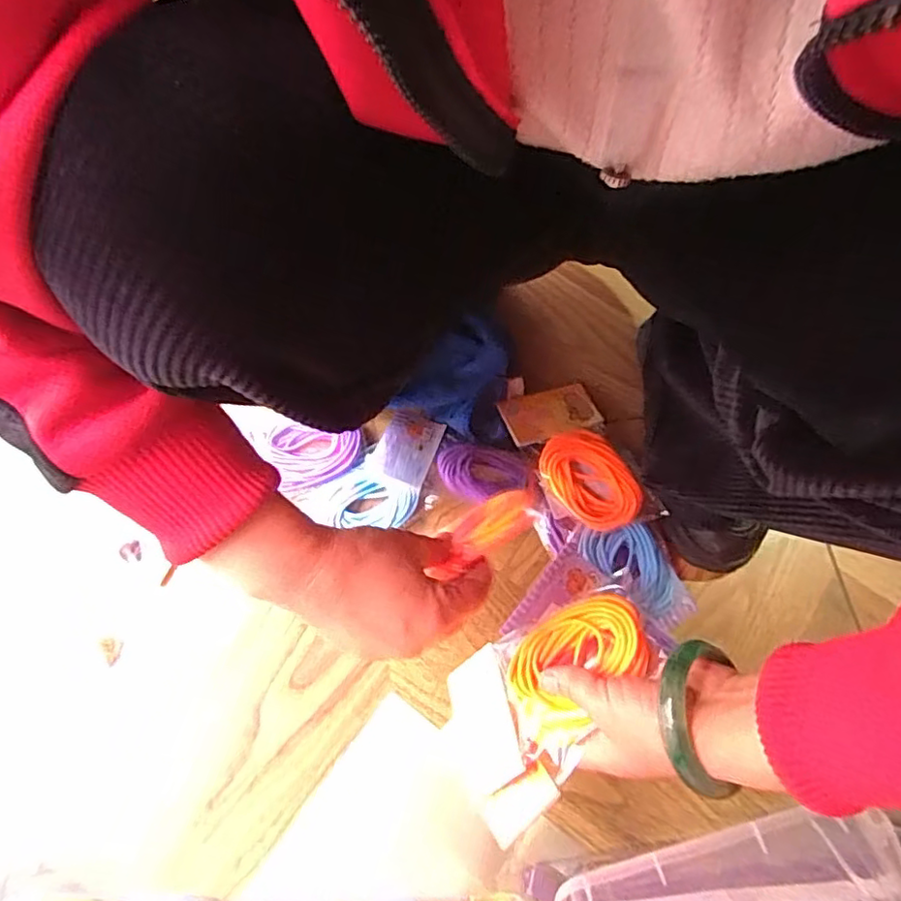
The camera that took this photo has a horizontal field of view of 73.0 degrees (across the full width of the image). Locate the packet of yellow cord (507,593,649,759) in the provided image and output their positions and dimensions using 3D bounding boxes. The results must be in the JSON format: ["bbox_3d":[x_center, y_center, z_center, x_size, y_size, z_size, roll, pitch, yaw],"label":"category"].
[{"bbox_3d":[0.080,0.137,0.393,0.099,0.020,0.064,-44,38,5],"label":"packet of yellow cord"}]

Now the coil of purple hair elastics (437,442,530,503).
[{"bbox_3d":[0.027,0.020,0.530,0.079,0.029,0.060,14,68,5],"label":"coil of purple hair elastics"}]

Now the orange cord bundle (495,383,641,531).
[{"bbox_3d":[0.111,0.004,0.544,0.086,0.023,0.151,-19,53,-8],"label":"orange cord bundle"}]

